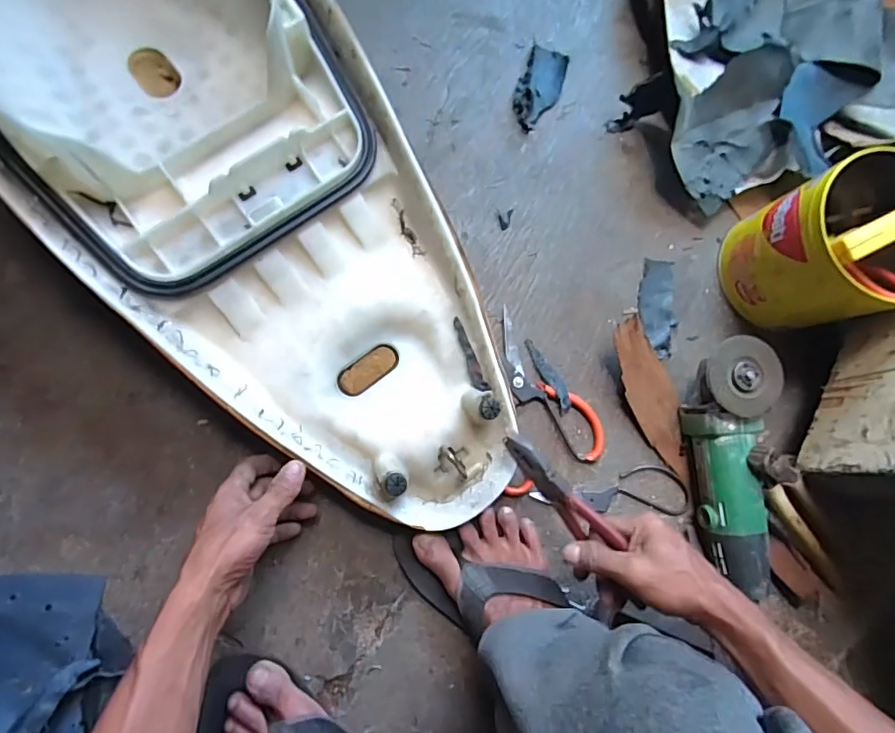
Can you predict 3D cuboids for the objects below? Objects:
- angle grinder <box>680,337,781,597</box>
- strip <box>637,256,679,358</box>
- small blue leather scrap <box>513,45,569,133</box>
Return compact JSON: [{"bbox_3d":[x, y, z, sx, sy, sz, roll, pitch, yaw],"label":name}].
[{"bbox_3d":[0.303,0.096,0.570,0.071,0.086,0.242,-2,84,-8],"label":"angle grinder"},{"bbox_3d":[0.248,-0.068,0.625,0.043,0.006,0.114,1,83,-7],"label":"strip"},{"bbox_3d":[0.109,-0.331,0.634,0.049,0.009,0.099,21,81,-5],"label":"small blue leather scrap"}]

